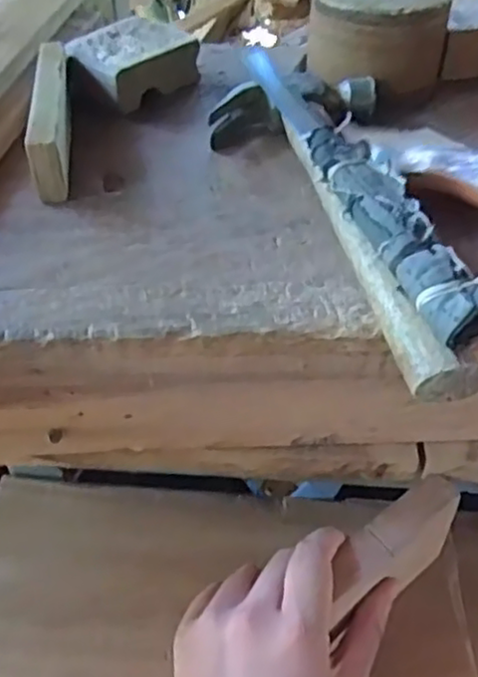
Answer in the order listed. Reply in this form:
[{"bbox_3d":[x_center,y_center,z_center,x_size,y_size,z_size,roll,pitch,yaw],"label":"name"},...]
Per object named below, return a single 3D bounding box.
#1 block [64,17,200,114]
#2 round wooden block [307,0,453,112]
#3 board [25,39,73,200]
[{"bbox_3d":[-0.080,-0.209,0.524,0.065,0.032,0.082,35,54,27],"label":"block"},{"bbox_3d":[0.100,-0.219,0.507,0.099,0.073,0.079,14,47,10],"label":"round wooden block"},{"bbox_3d":[-0.123,-0.149,0.464,0.021,0.044,0.145,-4,46,-7],"label":"board"}]

